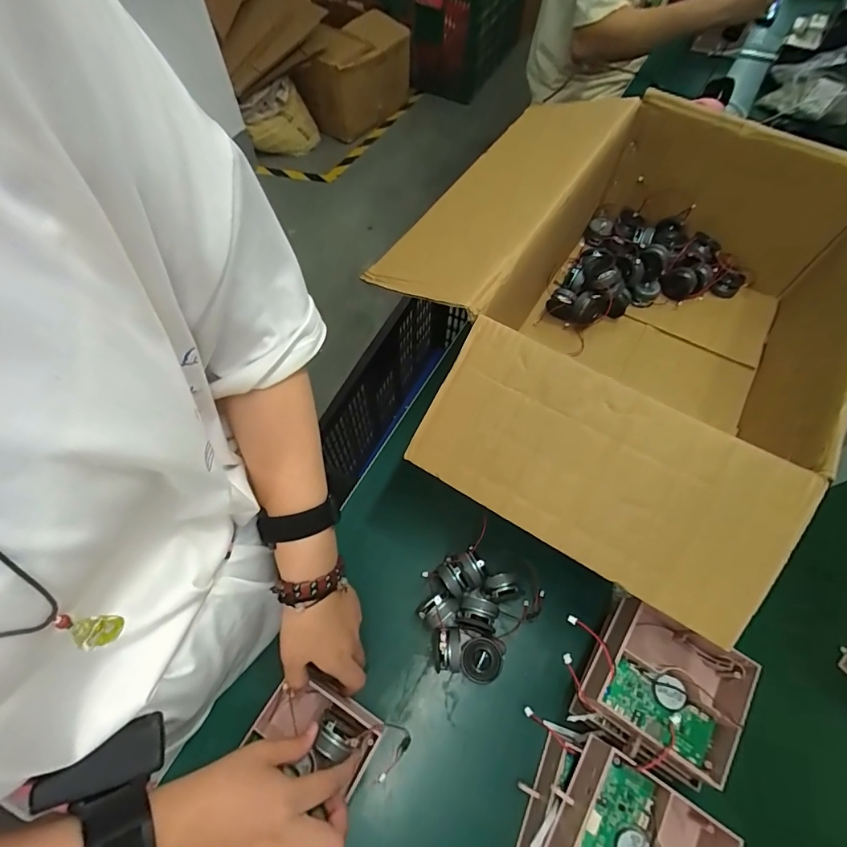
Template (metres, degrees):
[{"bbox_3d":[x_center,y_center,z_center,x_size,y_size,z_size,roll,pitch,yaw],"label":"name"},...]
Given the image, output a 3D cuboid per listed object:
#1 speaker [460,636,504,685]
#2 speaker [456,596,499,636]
[{"bbox_3d":[0.056,0.235,0.447,0.039,0.023,0.039,1,64,-1],"label":"speaker"},{"bbox_3d":[0.054,0.196,0.460,0.038,0.040,0.031,15,64,6],"label":"speaker"}]

